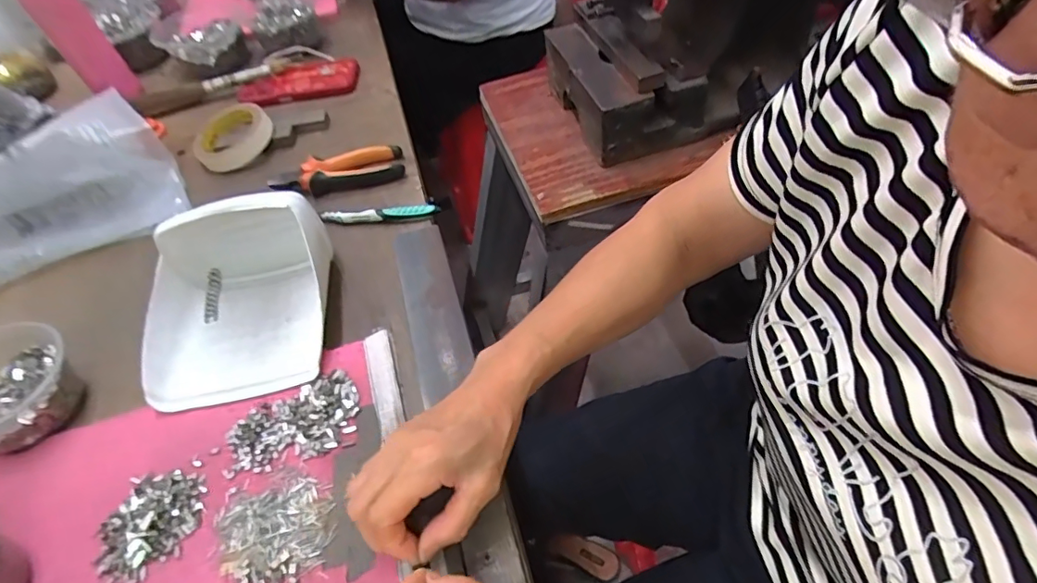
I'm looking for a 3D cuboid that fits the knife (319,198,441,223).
[{"bbox_3d":[-0.148,-0.084,0.562,0.127,0.019,0.013,-5,51,5],"label":"knife"}]

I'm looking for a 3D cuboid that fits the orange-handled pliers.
[{"bbox_3d":[-0.207,-0.135,0.603,0.148,0.020,0.048,-14,51,-2],"label":"orange-handled pliers"}]

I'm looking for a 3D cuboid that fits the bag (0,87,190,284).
[{"bbox_3d":[-0.563,-0.119,0.611,0.286,0.098,0.183,-28,54,-14],"label":"bag"}]

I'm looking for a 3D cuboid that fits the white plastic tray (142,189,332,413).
[{"bbox_3d":[-0.256,-0.003,0.465,0.151,0.085,0.175,-10,51,1],"label":"white plastic tray"}]

